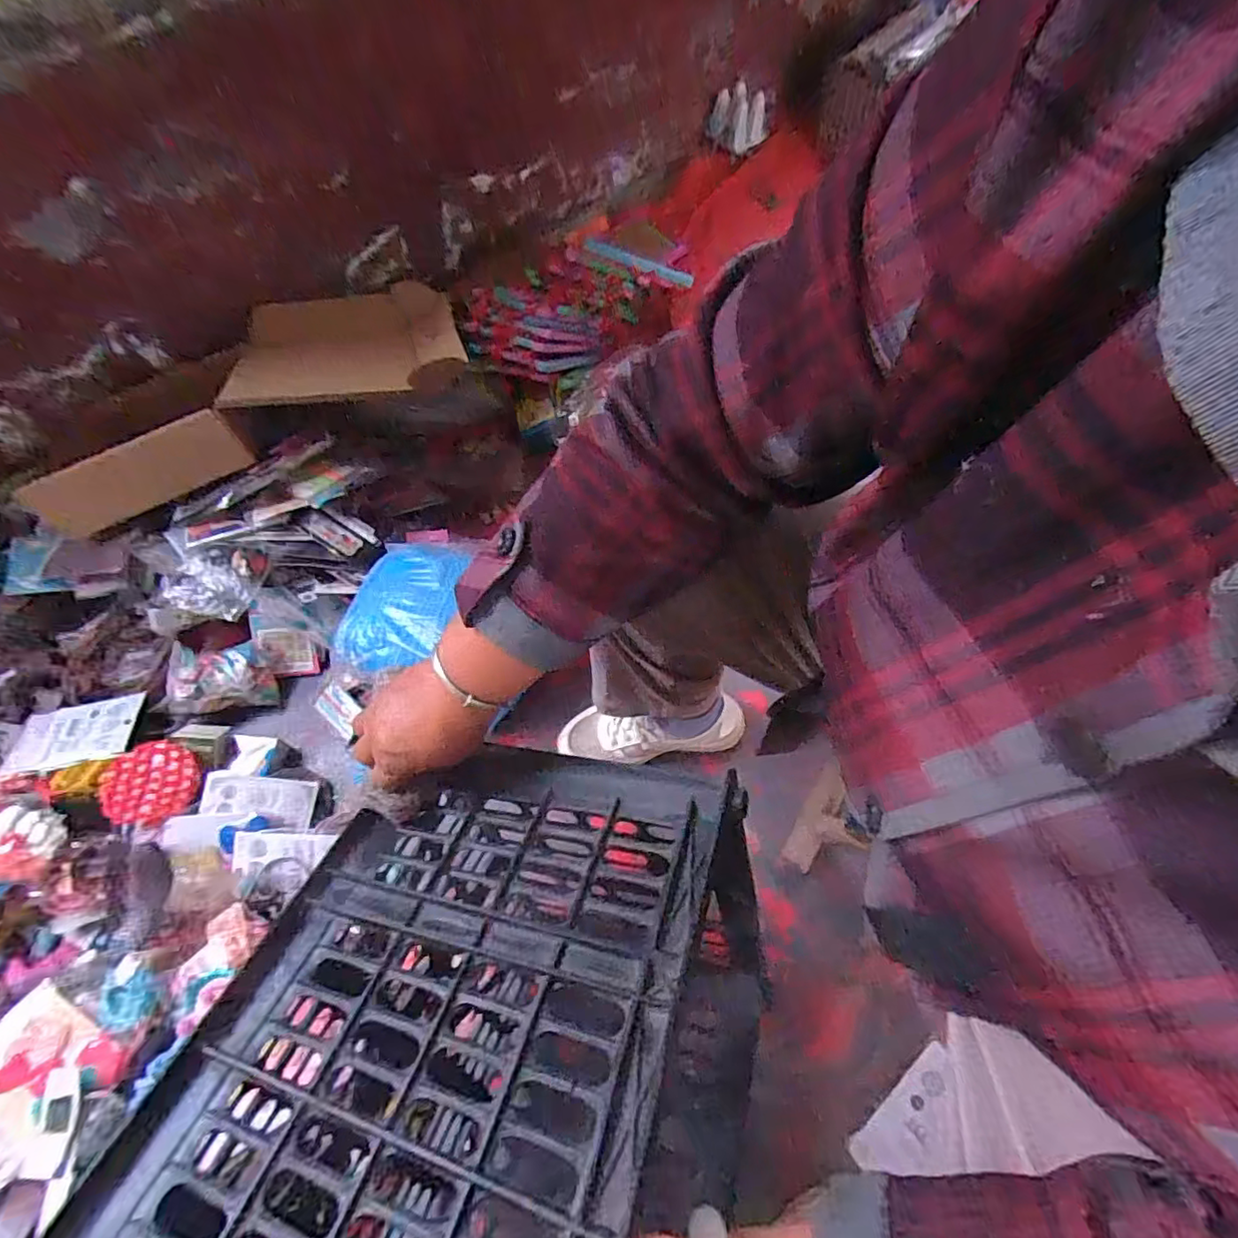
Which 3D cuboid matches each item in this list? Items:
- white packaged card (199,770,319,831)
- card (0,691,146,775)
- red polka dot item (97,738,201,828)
[{"bbox_3d":[-0.446,0.224,0.720,0.127,0.004,0.064,14,48,-12],"label":"white packaged card"},{"bbox_3d":[-0.701,0.147,0.740,0.167,0.012,0.100,-11,46,2],"label":"card"},{"bbox_3d":[-0.565,0.198,0.702,0.096,0.029,0.093,-10,61,-2],"label":"red polka dot item"}]

